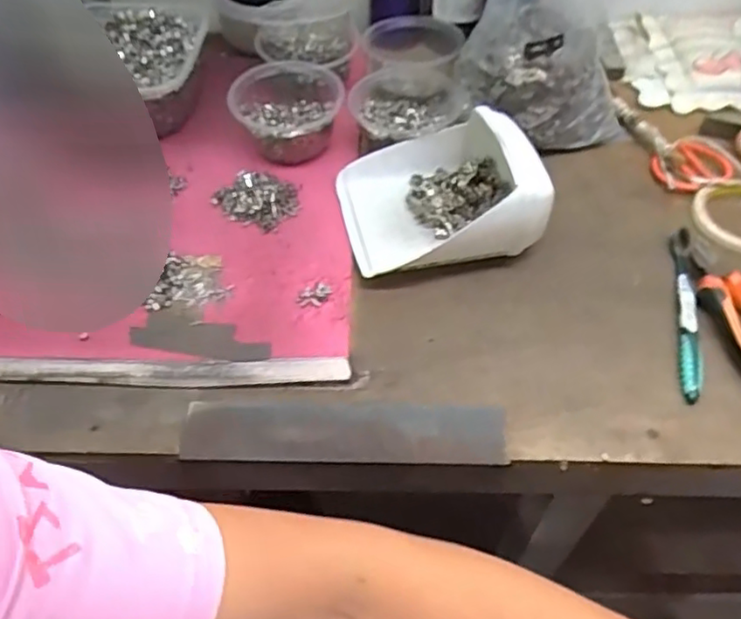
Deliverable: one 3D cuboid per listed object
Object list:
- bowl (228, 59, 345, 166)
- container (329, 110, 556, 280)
[{"bbox_3d":[-0.083,-0.207,0.678,0.116,0.060,0.090,-1,52,0],"label":"bowl"},{"bbox_3d":[0.062,-0.109,0.607,0.169,0.089,0.144,-9,52,-7],"label":"container"}]

